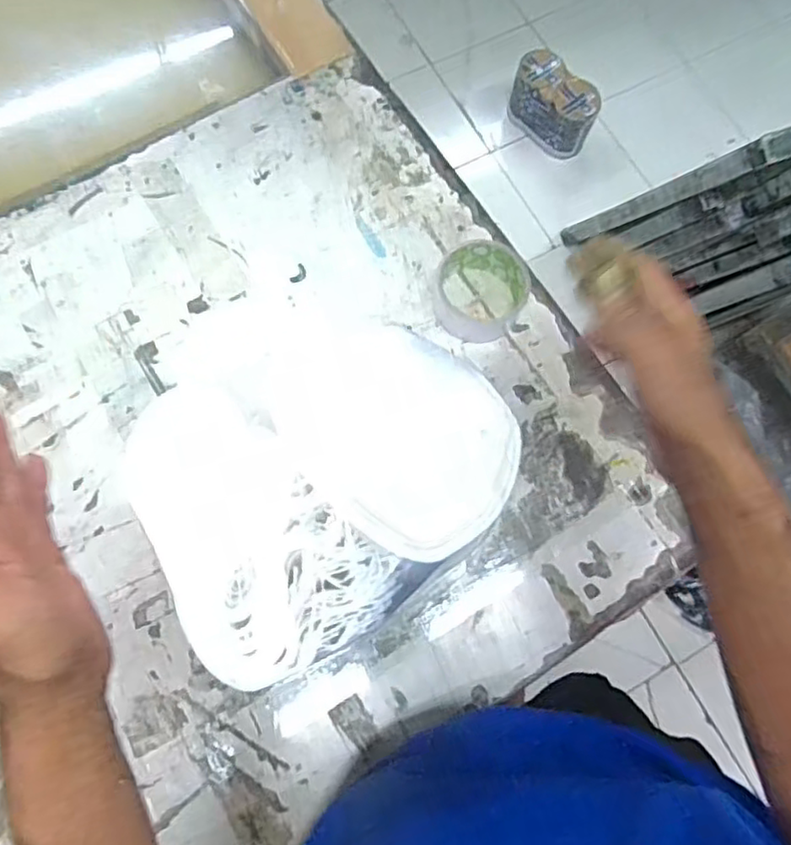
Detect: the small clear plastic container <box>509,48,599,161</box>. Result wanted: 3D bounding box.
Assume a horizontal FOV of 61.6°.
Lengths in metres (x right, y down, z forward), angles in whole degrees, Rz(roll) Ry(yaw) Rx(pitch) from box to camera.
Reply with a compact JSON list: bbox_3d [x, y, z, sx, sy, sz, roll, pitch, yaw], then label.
[{"bbox_3d":[0.368,-0.745,1.569,0.222,0.157,0.110,41,77,9],"label":"small clear plastic container"}]

